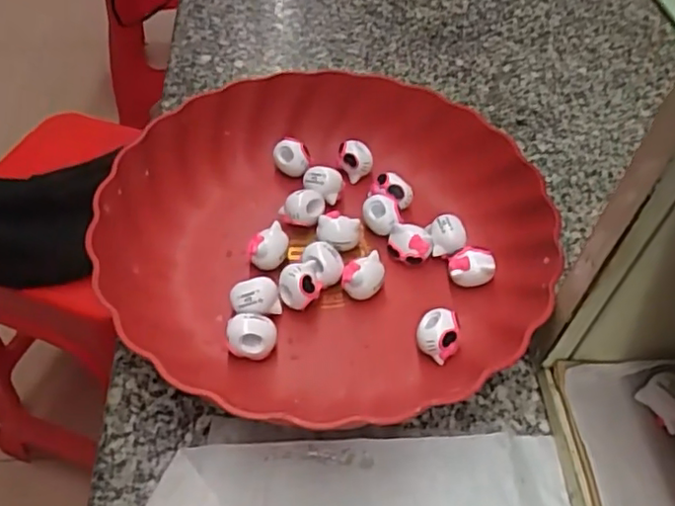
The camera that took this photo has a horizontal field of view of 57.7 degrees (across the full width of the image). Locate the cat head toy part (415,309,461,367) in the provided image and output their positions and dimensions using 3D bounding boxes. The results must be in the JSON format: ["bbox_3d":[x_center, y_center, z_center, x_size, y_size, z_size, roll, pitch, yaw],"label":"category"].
[{"bbox_3d":[0.053,0.043,0.323,0.021,0.021,0.022,17,52,11],"label":"cat head toy part"}]

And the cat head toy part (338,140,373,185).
[{"bbox_3d":[0.011,-0.060,0.402,0.020,0.021,0.018,-17,53,-16],"label":"cat head toy part"}]

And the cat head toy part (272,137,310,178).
[{"bbox_3d":[-0.030,-0.062,0.402,0.023,0.022,0.023,-3,51,-5],"label":"cat head toy part"}]

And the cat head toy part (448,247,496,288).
[{"bbox_3d":[0.077,0.009,0.353,0.026,0.021,0.018,3,50,-1],"label":"cat head toy part"}]

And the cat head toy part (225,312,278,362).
[{"bbox_3d":[-0.044,0.043,0.319,0.023,0.023,0.020,7,51,3],"label":"cat head toy part"}]

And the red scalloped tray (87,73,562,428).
[{"bbox_3d":[-0.006,-0.017,0.354,0.237,0.046,0.216,4,50,1],"label":"red scalloped tray"}]

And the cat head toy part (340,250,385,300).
[{"bbox_3d":[0.015,0.015,0.345,0.023,0.023,0.018,-19,54,-17],"label":"cat head toy part"}]

